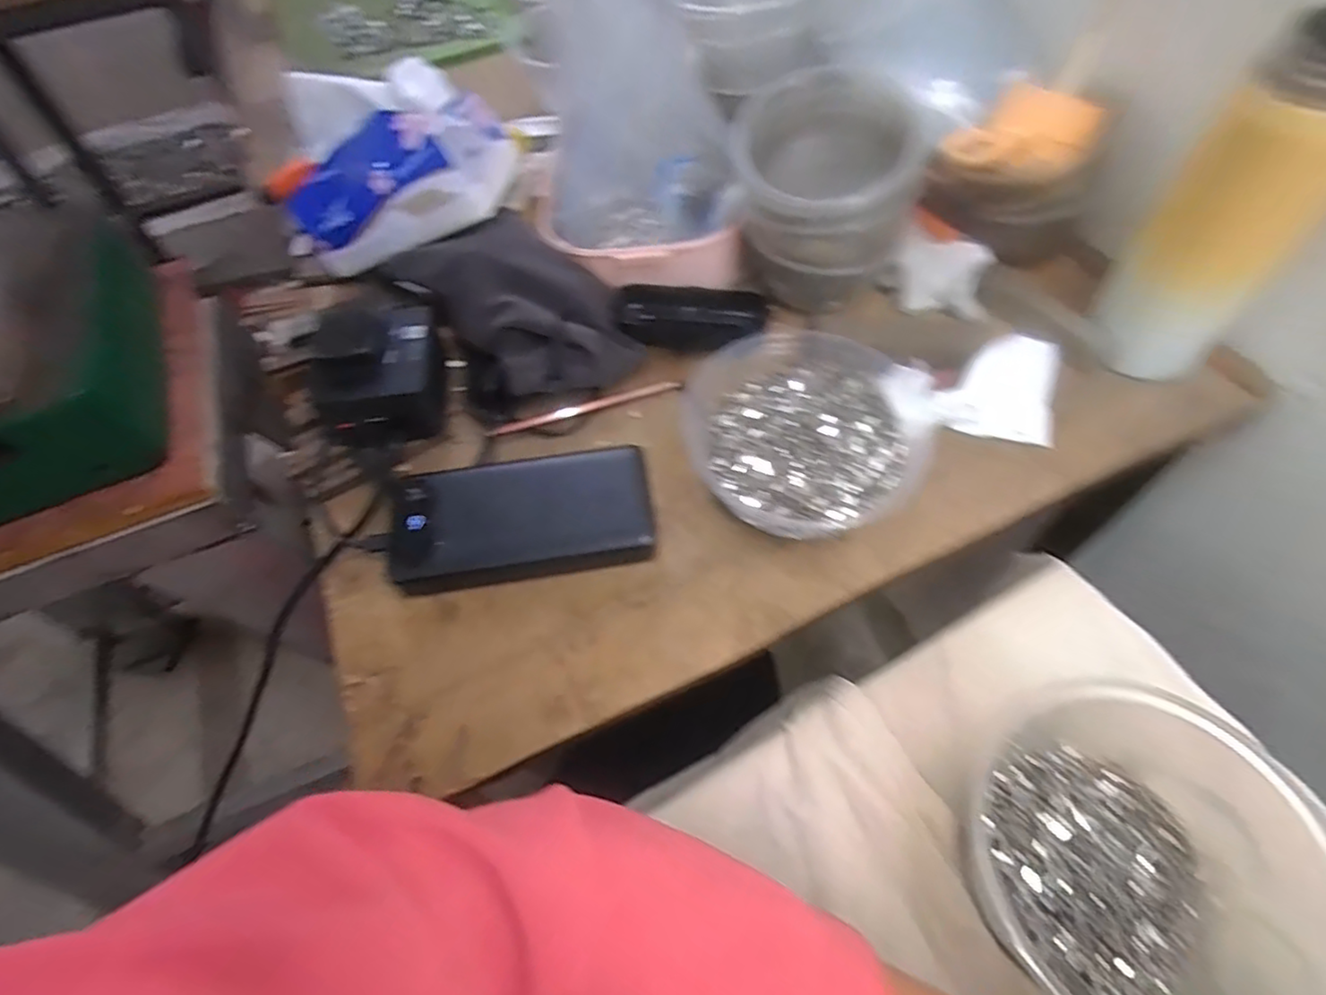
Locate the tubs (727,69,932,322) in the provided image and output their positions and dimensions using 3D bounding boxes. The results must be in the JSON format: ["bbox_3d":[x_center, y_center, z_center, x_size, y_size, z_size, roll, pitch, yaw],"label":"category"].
[{"bbox_3d":[0.115,-0.213,0.451,0.118,0.113,0.111,15,60,13],"label":"tubs"}]

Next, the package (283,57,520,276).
[{"bbox_3d":[-0.197,-0.240,0.455,0.150,0.114,0.094,-10,45,21],"label":"package"}]

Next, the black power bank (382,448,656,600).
[{"bbox_3d":[-0.083,0.012,0.390,0.152,0.030,0.072,-9,58,-1],"label":"black power bank"}]

